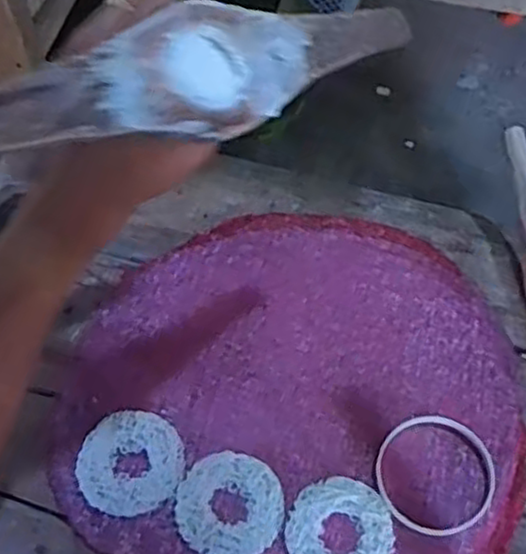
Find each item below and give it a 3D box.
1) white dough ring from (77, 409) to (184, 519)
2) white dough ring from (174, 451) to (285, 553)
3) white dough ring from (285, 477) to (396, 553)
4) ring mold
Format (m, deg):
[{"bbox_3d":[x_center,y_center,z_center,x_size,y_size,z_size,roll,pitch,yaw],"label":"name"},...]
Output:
[{"bbox_3d":[-0.102,0.144,0.573,0.078,0.004,0.081,0,58,-1],"label":"white dough ring"},{"bbox_3d":[-0.025,0.173,0.557,0.079,0.004,0.079,0,58,-1],"label":"white dough ring"},{"bbox_3d":[0.058,0.191,0.550,0.077,0.004,0.080,0,58,-1],"label":"white dough ring"},{"bbox_3d":[0.133,0.151,0.568,0.089,0.005,0.093,0,58,-1],"label":"ring mold"}]

